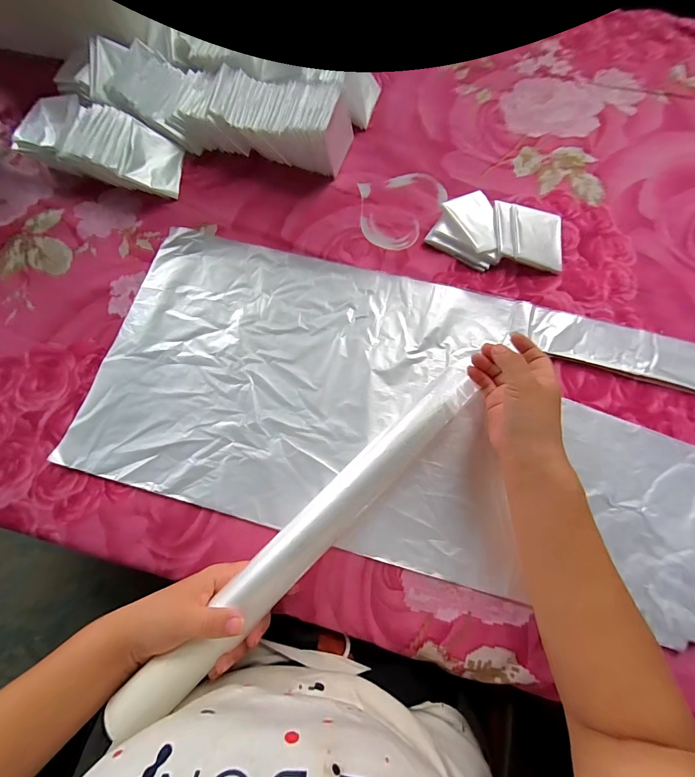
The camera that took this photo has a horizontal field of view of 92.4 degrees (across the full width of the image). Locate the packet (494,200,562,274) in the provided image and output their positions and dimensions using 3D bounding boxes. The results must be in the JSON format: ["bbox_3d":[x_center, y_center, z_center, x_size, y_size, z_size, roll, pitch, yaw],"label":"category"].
[{"bbox_3d":[0.221,-0.189,0.411,0.086,0.018,0.082,13,75,6],"label":"packet"}]

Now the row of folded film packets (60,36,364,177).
[{"bbox_3d":[-0.191,-0.390,0.462,0.390,0.066,0.111,15,75,6],"label":"row of folded film packets"}]

